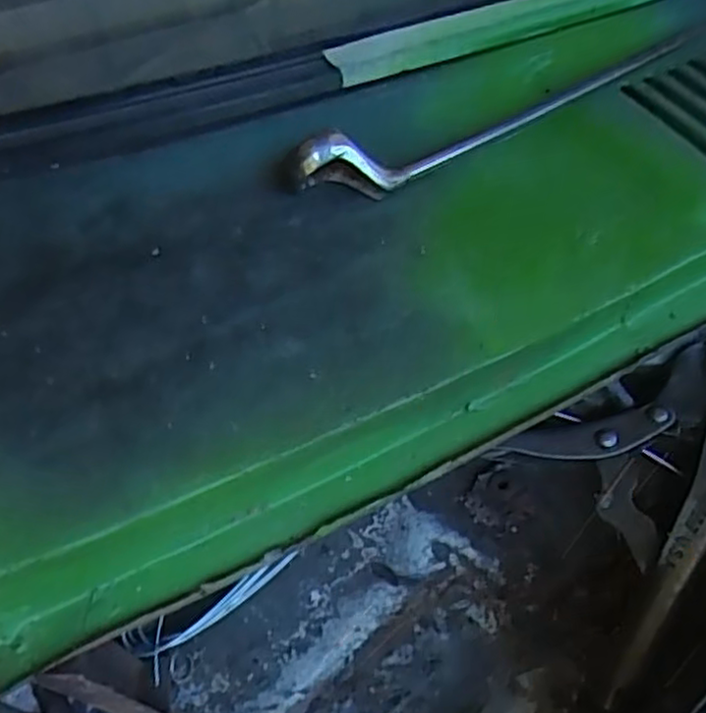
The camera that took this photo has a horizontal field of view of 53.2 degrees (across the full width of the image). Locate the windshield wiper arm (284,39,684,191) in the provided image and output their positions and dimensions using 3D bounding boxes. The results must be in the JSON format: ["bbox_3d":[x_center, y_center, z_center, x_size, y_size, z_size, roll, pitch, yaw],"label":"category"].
[{"bbox_3d":[0.067,-0.103,0.301,0.196,0.031,0.021,-23,58,-19],"label":"windshield wiper arm"}]

